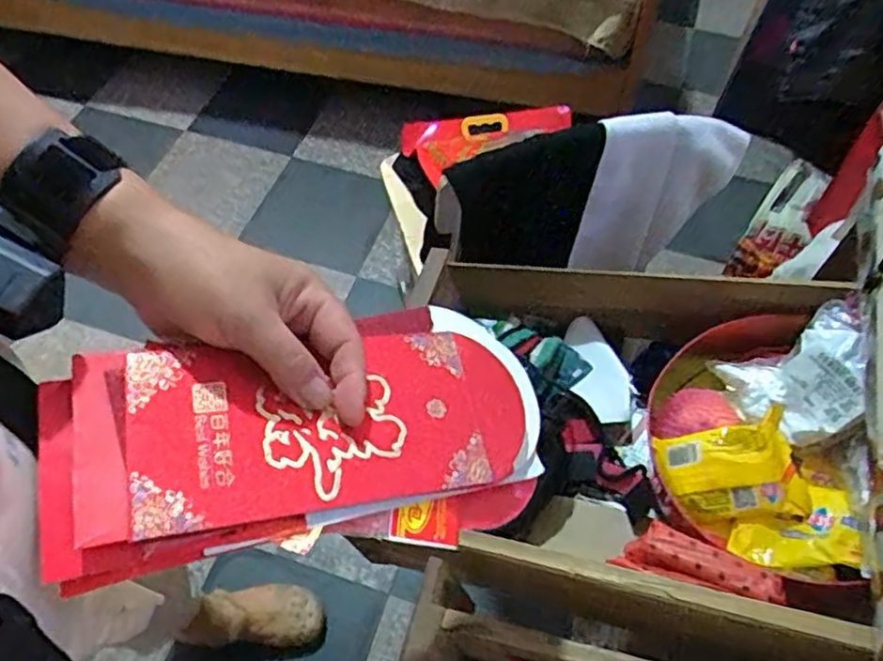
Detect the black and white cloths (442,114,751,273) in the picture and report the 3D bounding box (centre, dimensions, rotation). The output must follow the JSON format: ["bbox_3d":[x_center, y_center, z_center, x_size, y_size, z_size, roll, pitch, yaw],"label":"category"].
[{"bbox_3d":[0.204,-0.162,0.839,0.311,0.243,0.052,-2,57,-2],"label":"black and white cloths"}]

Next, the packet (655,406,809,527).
[{"bbox_3d":[0.211,0.108,0.493,0.093,0.026,0.076,-24,56,34],"label":"packet"}]

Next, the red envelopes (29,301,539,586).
[{"bbox_3d":[-0.062,0.050,0.329,0.232,0.026,0.115,-4,55,-23],"label":"red envelopes"}]

